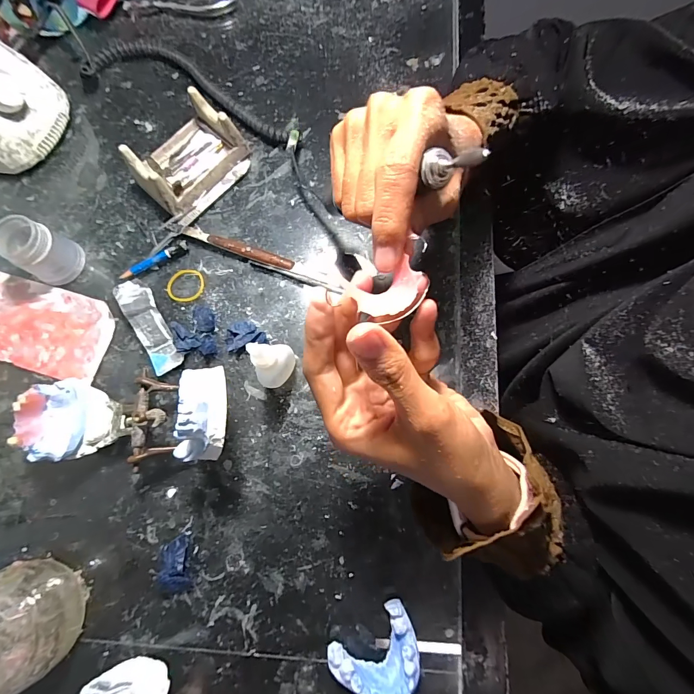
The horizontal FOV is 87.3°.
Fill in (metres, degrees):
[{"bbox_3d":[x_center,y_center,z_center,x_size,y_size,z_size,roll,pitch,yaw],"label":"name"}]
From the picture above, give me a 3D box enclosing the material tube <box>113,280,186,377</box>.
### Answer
[{"bbox_3d":[-0.171,-0.018,0.314,0.028,0.015,0.085,-30,78,-5],"label":"material tube"}]

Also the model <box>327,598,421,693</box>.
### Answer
[{"bbox_3d":[0.023,0.214,0.250,0.061,0.028,0.046,-34,79,-6],"label":"model"}]

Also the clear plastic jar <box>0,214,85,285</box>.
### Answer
[{"bbox_3d":[-0.267,-0.084,0.318,0.044,0.048,0.041,0,77,1],"label":"clear plastic jar"}]

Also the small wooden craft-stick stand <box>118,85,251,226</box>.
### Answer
[{"bbox_3d":[-0.148,-0.177,0.339,0.075,0.044,0.097,44,82,10],"label":"small wooden craft-stick stand"}]

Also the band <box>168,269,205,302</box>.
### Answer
[{"bbox_3d":[-0.145,-0.056,0.327,0.032,0.004,0.030,0,77,1],"label":"band"}]

